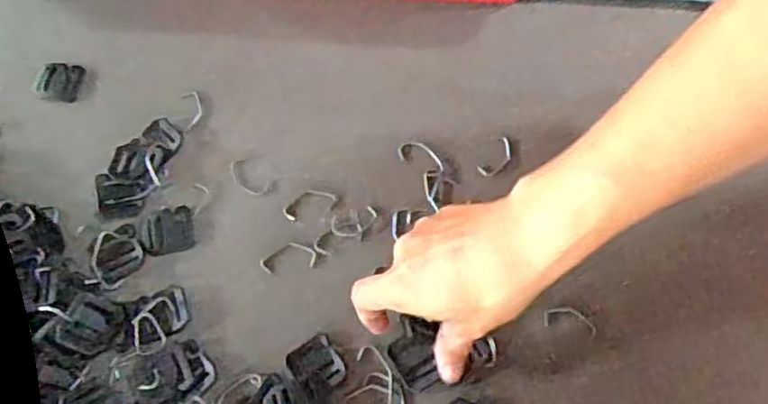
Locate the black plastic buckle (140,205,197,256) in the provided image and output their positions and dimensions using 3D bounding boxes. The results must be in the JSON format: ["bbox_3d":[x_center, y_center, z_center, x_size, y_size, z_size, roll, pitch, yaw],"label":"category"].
[{"bbox_3d":[-0.147,0.020,0.449,0.035,0.004,0.031,-16,69,-5],"label":"black plastic buckle"}]

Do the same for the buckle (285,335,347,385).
[{"bbox_3d":[-0.042,0.101,0.413,0.029,0.004,0.031,-33,72,-11],"label":"buckle"}]

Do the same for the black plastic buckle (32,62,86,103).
[{"bbox_3d":[-0.246,-0.091,0.496,0.036,0.004,0.030,7,69,3],"label":"black plastic buckle"}]

